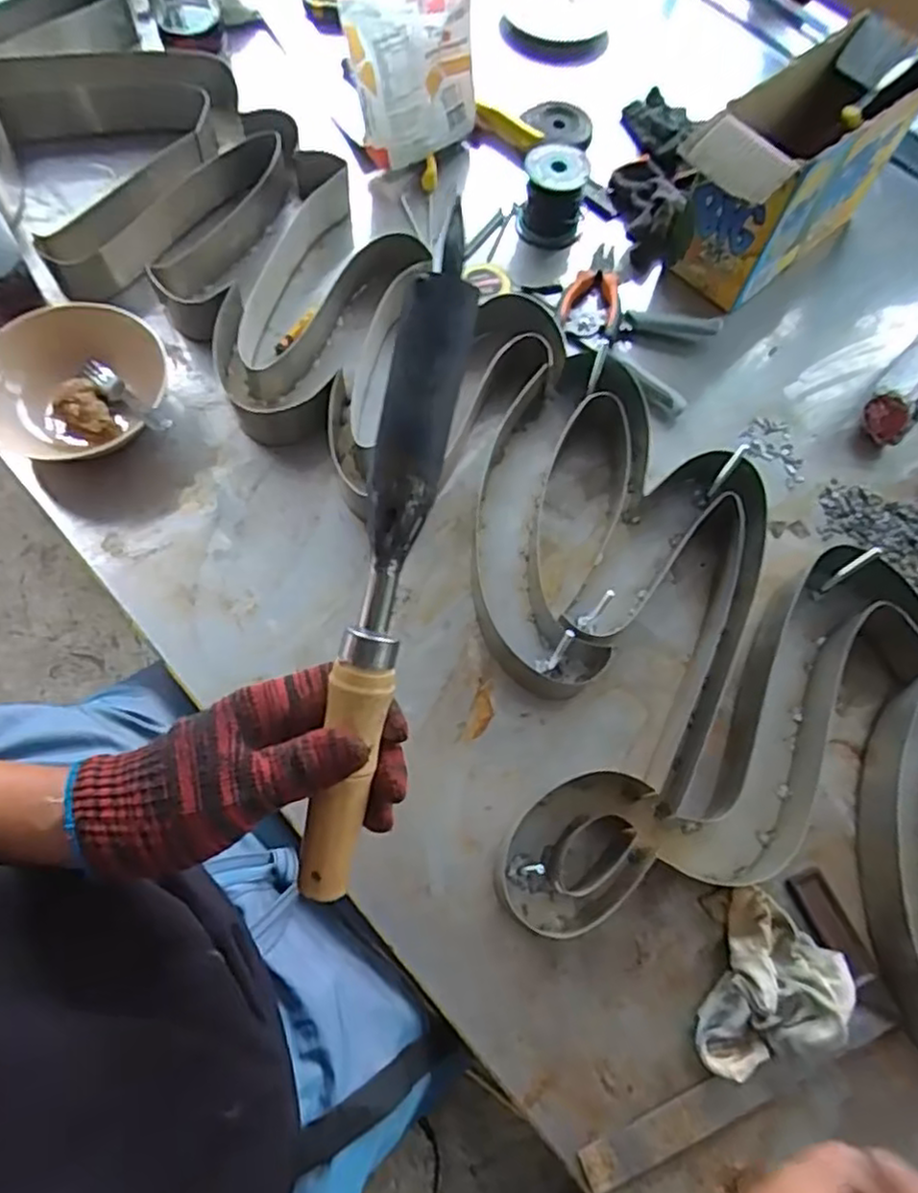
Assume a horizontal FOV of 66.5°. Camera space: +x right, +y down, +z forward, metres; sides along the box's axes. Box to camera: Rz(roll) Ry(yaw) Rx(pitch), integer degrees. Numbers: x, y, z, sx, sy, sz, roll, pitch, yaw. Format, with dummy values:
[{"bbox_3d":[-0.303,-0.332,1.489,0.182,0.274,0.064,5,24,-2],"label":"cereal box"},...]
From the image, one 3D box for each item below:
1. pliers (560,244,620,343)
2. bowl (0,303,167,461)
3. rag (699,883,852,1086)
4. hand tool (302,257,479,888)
[{"bbox_3d":[0.150,-0.335,0.742,0.057,0.016,0.130,18,69,5],"label":"pliers"},{"bbox_3d":[-0.349,-0.189,0.641,0.152,0.079,0.167,1,68,-2],"label":"bowl"},{"bbox_3d":[0.224,0.281,0.493,0.081,0.042,0.119,23,69,7],"label":"rag"},{"bbox_3d":[-0.036,0.007,0.321,0.029,0.020,0.286,13,101,3],"label":"hand tool"}]

